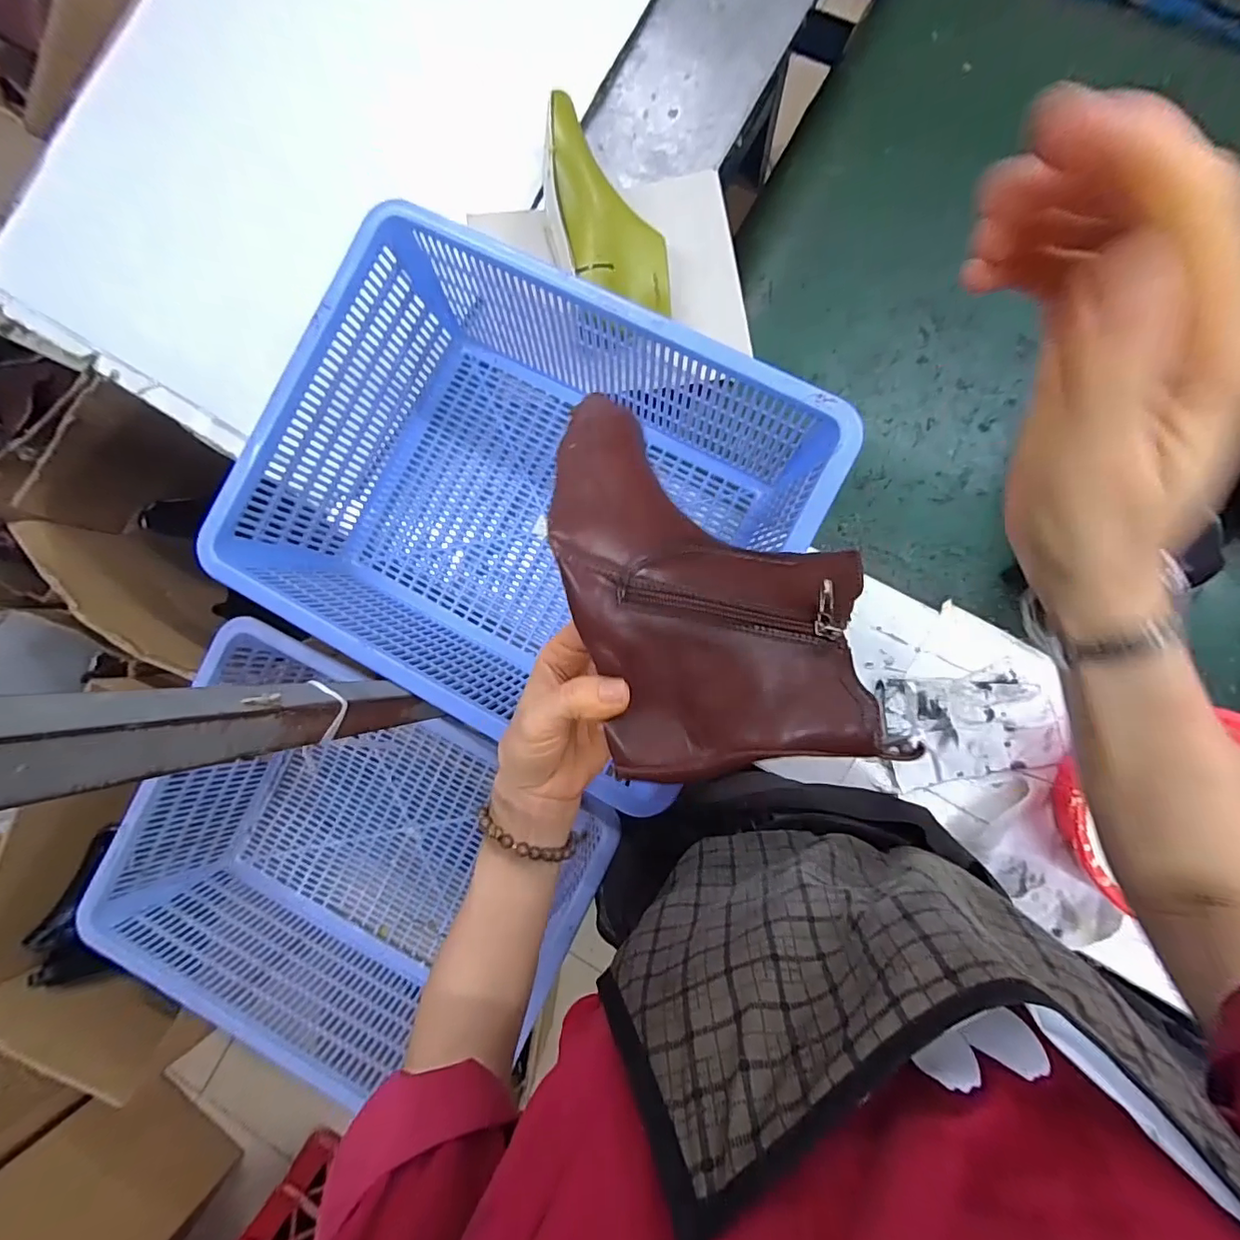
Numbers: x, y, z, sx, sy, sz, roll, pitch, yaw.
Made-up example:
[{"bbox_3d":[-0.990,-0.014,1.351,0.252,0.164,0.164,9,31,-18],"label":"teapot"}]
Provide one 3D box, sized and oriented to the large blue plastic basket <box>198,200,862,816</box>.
[{"bbox_3d":[-0.084,-0.105,0.519,0.455,0.163,0.366,30,89,7],"label":"large blue plastic basket"}]

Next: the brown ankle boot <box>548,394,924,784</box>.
[{"bbox_3d":[0.045,-0.035,0.302,0.148,0.069,0.234,-12,85,5],"label":"brown ankle boot"}]

